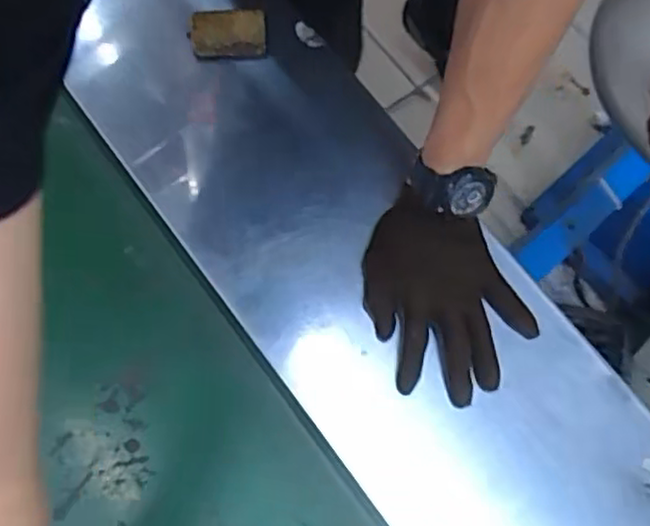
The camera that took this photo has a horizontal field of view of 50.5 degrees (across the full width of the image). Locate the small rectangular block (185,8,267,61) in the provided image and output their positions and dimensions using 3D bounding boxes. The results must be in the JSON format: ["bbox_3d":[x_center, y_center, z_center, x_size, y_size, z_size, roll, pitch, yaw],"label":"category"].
[{"bbox_3d":[-0.094,-0.221,0.665,0.070,0.020,0.049,-5,72,-1],"label":"small rectangular block"}]

